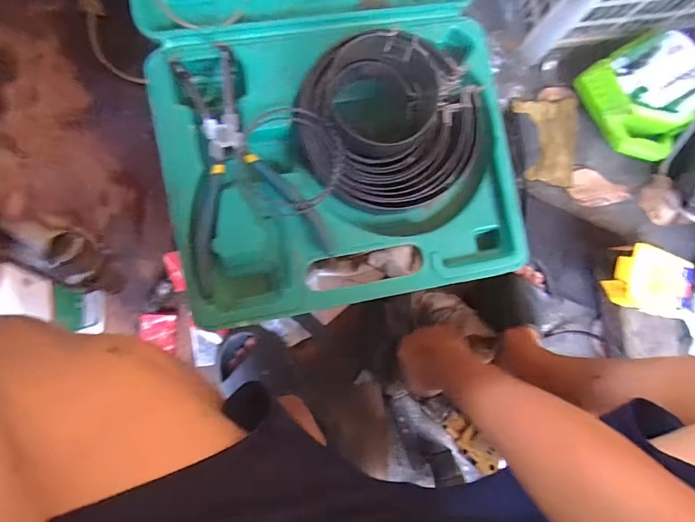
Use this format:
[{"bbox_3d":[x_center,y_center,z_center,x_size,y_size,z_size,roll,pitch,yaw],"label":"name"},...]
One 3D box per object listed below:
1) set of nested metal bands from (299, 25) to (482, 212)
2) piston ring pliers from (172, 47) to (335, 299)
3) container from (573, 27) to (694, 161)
[{"bbox_3d":[0.032,-0.104,0.313,0.136,0.029,0.125,0,91,-1],"label":"set of nested metal bands"},{"bbox_3d":[-0.089,-0.068,0.301,0.098,0.014,0.167,-22,91,0],"label":"piston ring pliers"},{"bbox_3d":[0.453,-0.241,0.608,0.119,0.084,0.176,-31,91,0],"label":"container"}]

